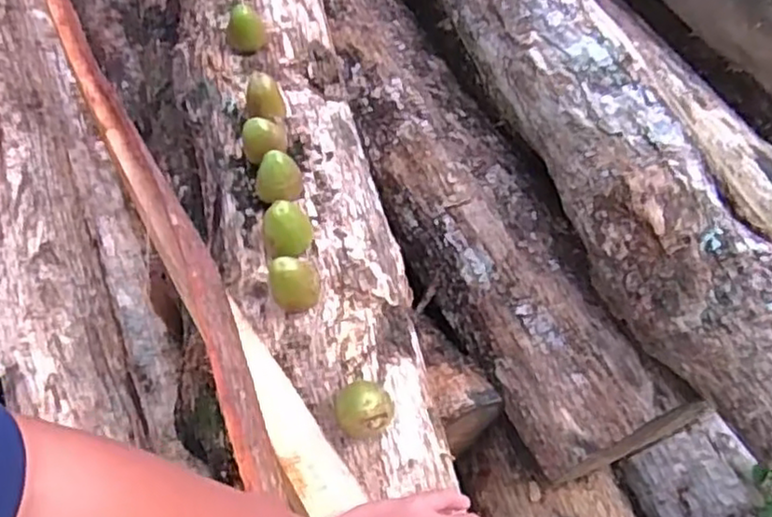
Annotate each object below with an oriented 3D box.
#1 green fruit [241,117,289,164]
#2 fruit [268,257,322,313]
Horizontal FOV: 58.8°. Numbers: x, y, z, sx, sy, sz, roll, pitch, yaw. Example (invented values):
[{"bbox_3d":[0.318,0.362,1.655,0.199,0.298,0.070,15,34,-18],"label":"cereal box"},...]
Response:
[{"bbox_3d":[-0.119,-0.113,0.674,0.047,0.049,0.040,-18,60,-7],"label":"green fruit"},{"bbox_3d":[-0.081,0.024,0.604,0.045,0.059,0.042,-22,60,-9],"label":"fruit"}]

